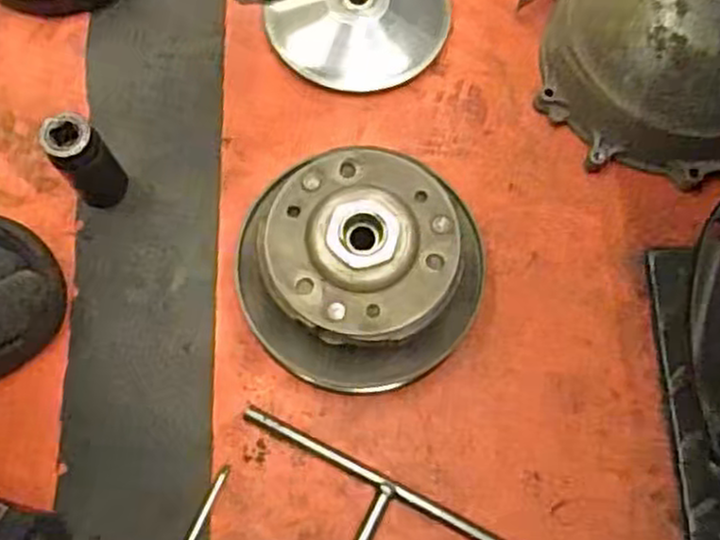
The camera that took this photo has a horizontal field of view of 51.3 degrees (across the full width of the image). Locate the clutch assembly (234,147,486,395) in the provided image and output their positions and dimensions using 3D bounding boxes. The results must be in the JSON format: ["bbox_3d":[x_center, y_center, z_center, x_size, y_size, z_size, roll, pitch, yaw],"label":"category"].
[{"bbox_3d":[-0.001,-0.003,0.460,0.150,0.090,0.140,0,73,-1],"label":"clutch assembly"}]

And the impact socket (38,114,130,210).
[{"bbox_3d":[-0.175,-0.069,0.482,0.032,0.080,0.029,-36,77,-10],"label":"impact socket"}]

